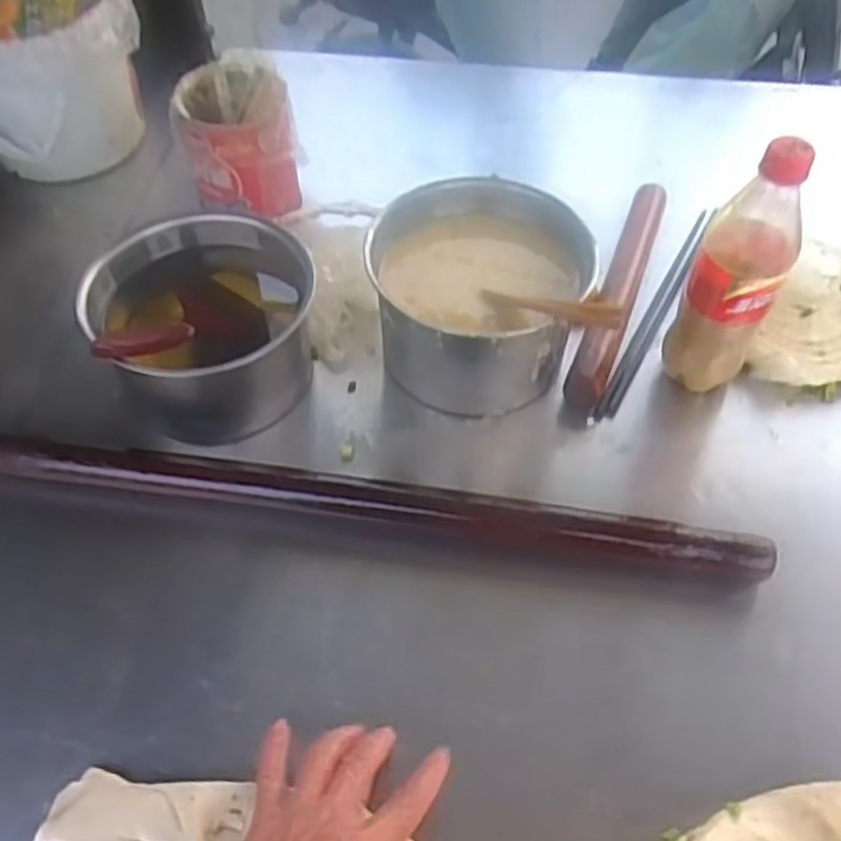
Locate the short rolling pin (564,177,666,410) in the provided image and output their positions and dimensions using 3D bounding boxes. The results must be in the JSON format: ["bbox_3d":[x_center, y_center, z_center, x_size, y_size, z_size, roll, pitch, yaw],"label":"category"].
[{"bbox_3d":[0.181,-0.124,0.714,0.033,0.029,0.276,18,55,13],"label":"short rolling pin"}]

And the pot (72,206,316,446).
[{"bbox_3d":[-0.167,-0.075,0.626,0.144,0.112,0.150,0,53,0],"label":"pot"}]

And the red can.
[{"bbox_3d":[-0.169,-0.262,0.751,0.110,0.116,0.114,1,53,1],"label":"red can"}]

